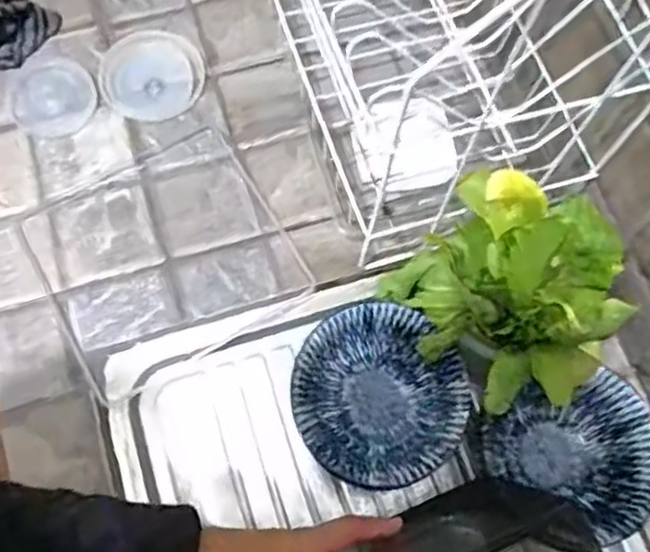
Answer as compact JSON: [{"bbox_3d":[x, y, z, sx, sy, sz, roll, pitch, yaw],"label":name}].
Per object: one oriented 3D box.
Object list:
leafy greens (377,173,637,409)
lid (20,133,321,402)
[{"bbox_3d":[0.149,0.004,0.528,0.162,0.106,0.160,1,69,-2],"label":"leafy greens"},{"bbox_3d":[-0.158,-0.018,0.685,0.222,0.014,0.208,-30,72,-11],"label":"lid"}]

